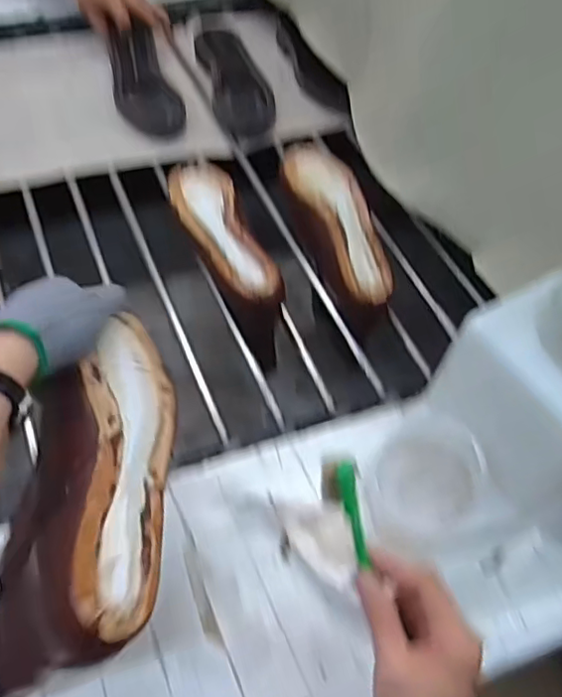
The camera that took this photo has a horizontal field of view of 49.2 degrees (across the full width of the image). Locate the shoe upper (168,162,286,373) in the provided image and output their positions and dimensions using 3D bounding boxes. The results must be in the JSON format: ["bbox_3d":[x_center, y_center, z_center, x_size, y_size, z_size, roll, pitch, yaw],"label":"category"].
[{"bbox_3d":[-0.069,-0.103,0.729,0.079,0.103,0.263,-16,60,-15],"label":"shoe upper"}]

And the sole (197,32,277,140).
[{"bbox_3d":[-0.068,-0.411,0.943,0.089,0.024,0.237,-11,58,-12],"label":"sole"}]

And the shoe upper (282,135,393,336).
[{"bbox_3d":[0.064,-0.135,0.735,0.077,0.083,0.244,-18,60,-16],"label":"shoe upper"}]

